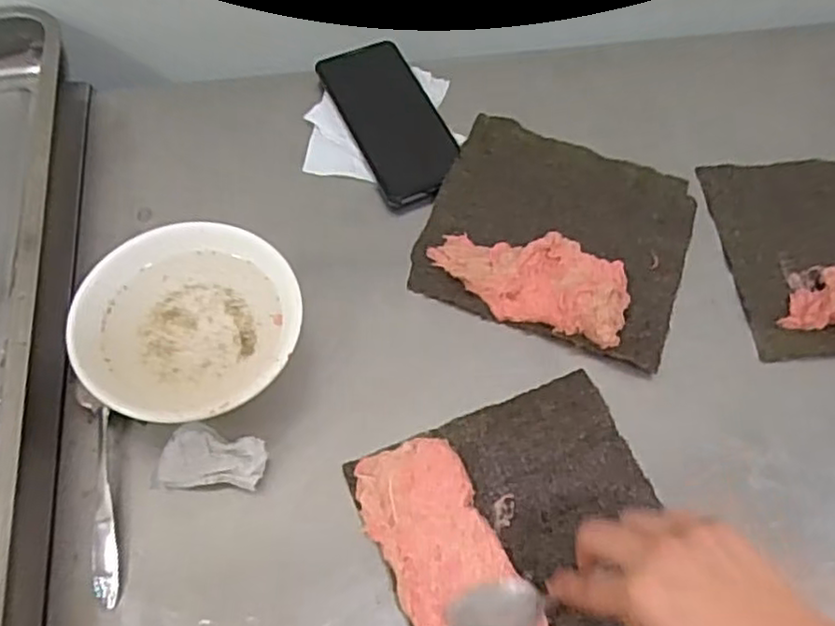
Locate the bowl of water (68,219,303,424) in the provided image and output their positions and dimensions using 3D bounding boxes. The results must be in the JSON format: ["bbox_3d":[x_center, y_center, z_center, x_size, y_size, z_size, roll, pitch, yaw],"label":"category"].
[{"bbox_3d":[-0.152,0.011,0.471,0.140,0.047,0.143,1,61,-2],"label":"bowl of water"}]

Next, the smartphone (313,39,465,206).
[{"bbox_3d":[-0.022,-0.166,0.587,0.073,0.015,0.166,-22,64,-14],"label":"smartphone"}]

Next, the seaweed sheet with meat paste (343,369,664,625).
[{"bbox_3d":[0.074,0.151,0.427,0.181,0.011,0.199,-20,64,-13],"label":"seaweed sheet with meat paste"}]

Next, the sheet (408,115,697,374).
[{"bbox_3d":[0.112,-0.067,0.537,0.194,0.022,0.173,21,62,9],"label":"sheet"}]

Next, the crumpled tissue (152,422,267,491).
[{"bbox_3d":[-0.132,0.092,0.444,0.068,0.016,0.041,3,61,-1],"label":"crumpled tissue"}]

